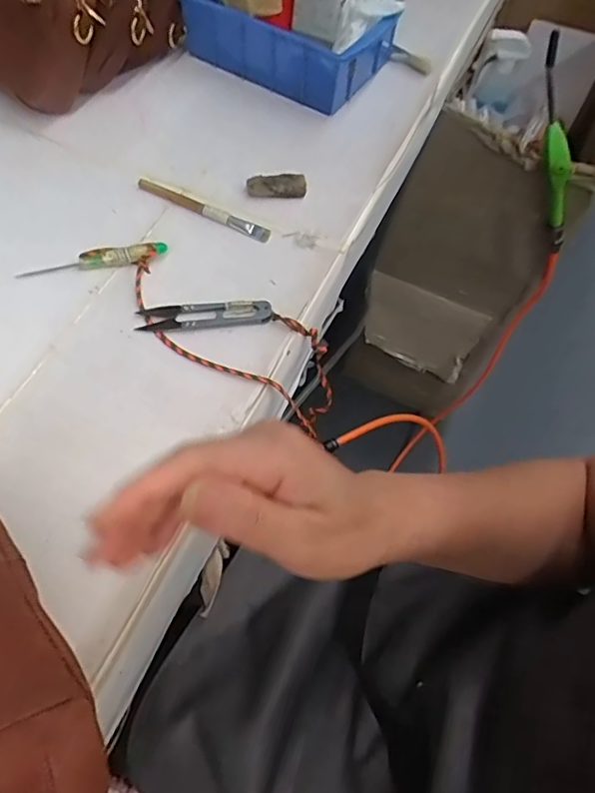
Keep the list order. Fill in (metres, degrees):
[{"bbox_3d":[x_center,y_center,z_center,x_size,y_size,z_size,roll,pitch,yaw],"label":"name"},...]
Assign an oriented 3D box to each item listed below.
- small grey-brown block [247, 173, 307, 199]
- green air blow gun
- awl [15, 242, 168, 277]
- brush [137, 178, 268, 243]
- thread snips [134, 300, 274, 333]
[{"bbox_3d":[-0.018,-0.188,0.495,0.052,0.013,0.017,1,62,-3],"label":"small grey-brown block"},{"bbox_3d":[0.304,-0.284,0.646,0.024,0.260,0.039,10,57,33],"label":"green air blow gun"},{"bbox_3d":[-0.162,-0.108,0.443,0.114,0.017,0.011,-8,62,-8],"label":"awl"},{"bbox_3d":[-0.080,-0.163,0.479,0.126,0.008,0.015,26,63,10],"label":"brush"},{"bbox_3d":[-0.070,-0.063,0.425,0.100,0.013,0.023,-3,62,-6],"label":"thread snips"}]

